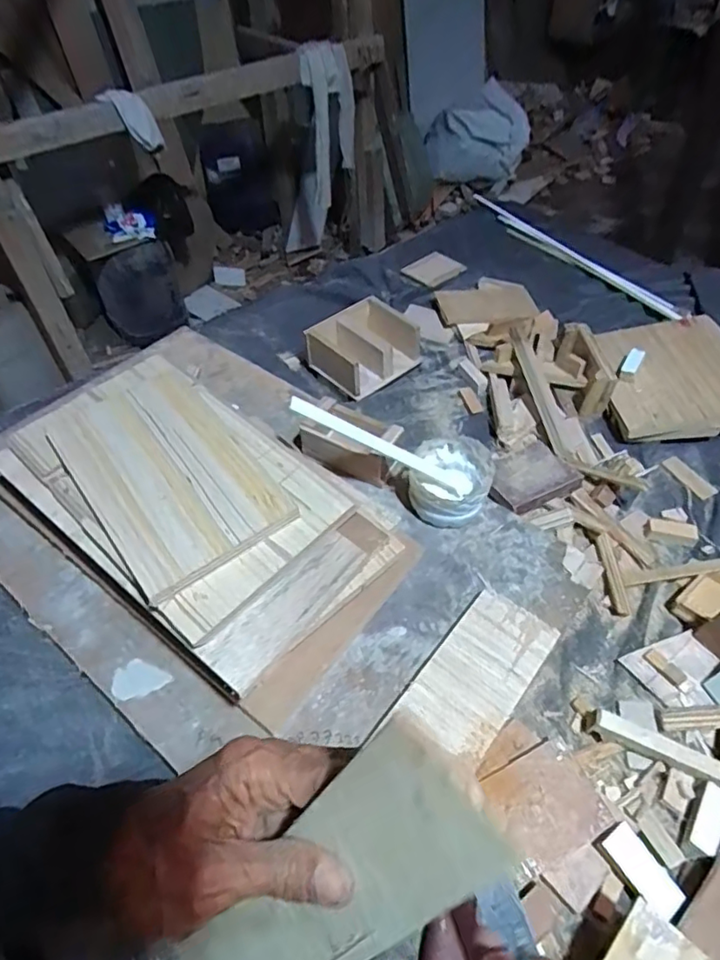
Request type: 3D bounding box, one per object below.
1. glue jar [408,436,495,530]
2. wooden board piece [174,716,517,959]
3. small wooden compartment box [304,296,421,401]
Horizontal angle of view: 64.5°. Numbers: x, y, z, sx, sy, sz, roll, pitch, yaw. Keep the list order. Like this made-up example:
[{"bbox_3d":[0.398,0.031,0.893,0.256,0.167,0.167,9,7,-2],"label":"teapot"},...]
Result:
[{"bbox_3d":[0.099,0.006,0.631,0.083,0.071,0.091,-1,49,1],"label":"glue jar"},{"bbox_3d":[-0.025,0.196,0.256,0.057,0.255,0.009,45,34,22],"label":"wooden board piece"},{"bbox_3d":[0.007,-0.189,0.816,0.140,0.065,0.113,-33,56,-24],"label":"small wooden compartment box"}]

